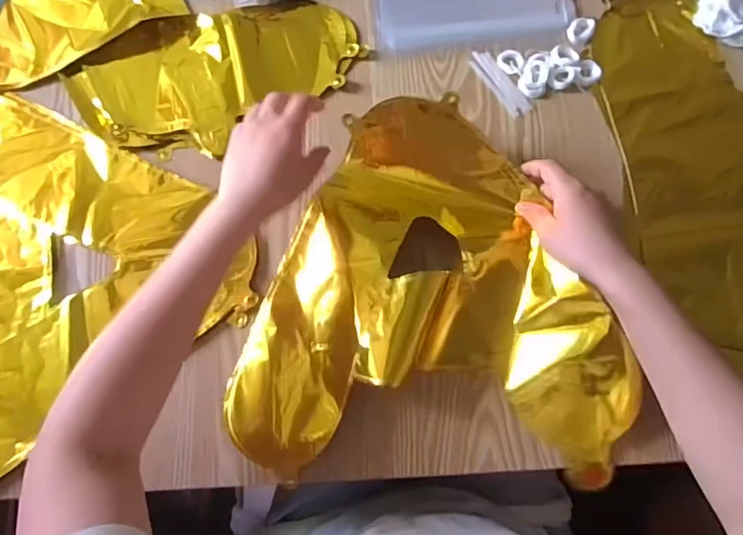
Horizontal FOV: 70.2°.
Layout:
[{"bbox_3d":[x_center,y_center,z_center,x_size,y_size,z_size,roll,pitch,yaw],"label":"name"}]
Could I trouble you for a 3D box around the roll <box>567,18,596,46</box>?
[{"bbox_3d":[0.220,-0.249,0.557,0.025,0.008,0.030,27,77,9],"label":"roll"}]

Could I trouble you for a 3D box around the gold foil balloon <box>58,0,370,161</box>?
[{"bbox_3d":[-0.162,-0.202,0.551,0.293,0.012,0.166,-6,75,0],"label":"gold foil balloon"}]

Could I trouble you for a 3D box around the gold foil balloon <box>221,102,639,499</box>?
[{"bbox_3d":[0.060,0.018,0.475,0.334,0.055,0.325,7,76,3],"label":"gold foil balloon"}]

